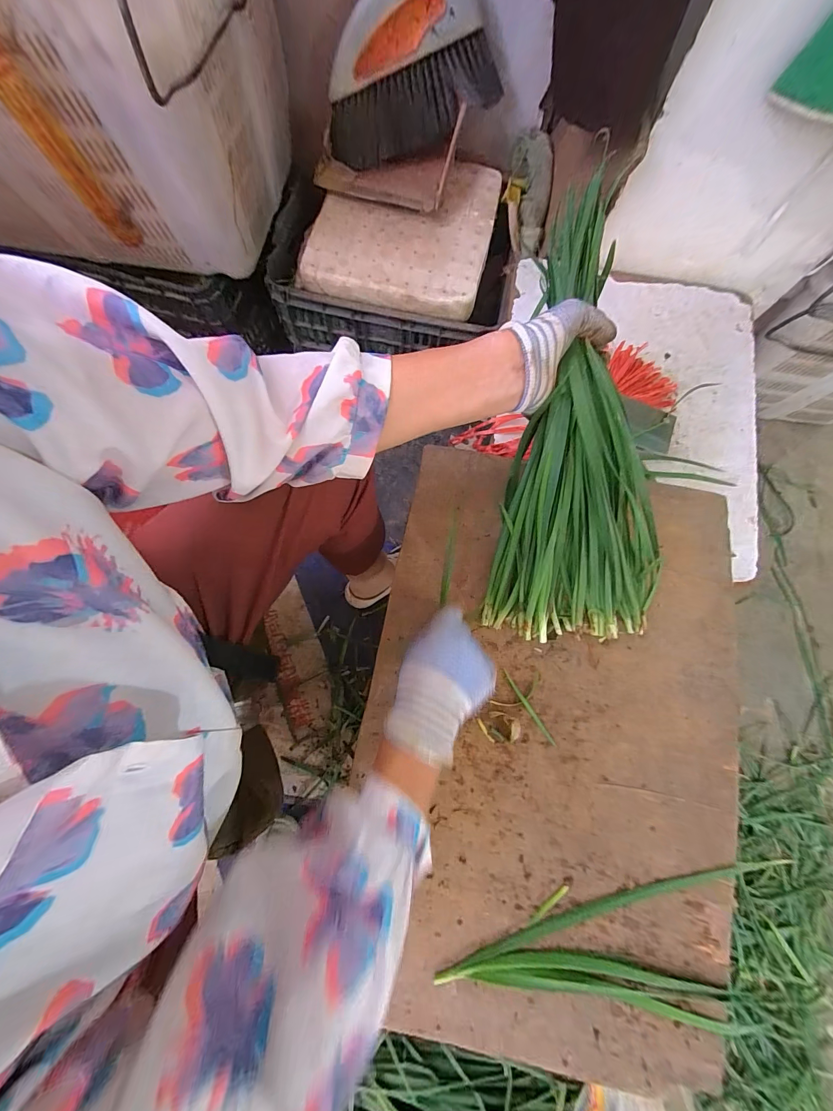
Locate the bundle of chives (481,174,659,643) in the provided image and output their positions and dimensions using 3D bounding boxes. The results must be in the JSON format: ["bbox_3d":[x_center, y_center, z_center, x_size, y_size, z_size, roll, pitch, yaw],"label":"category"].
[{"bbox_3d":[0.161,-0.111,0.347,0.156,0.056,0.407,-1,101,-1],"label":"bundle of chives"}]

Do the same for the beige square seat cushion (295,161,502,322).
[{"bbox_3d":[-0.026,-0.613,0.661,0.322,0.037,0.313,13,78,2],"label":"beige square seat cushion"}]

